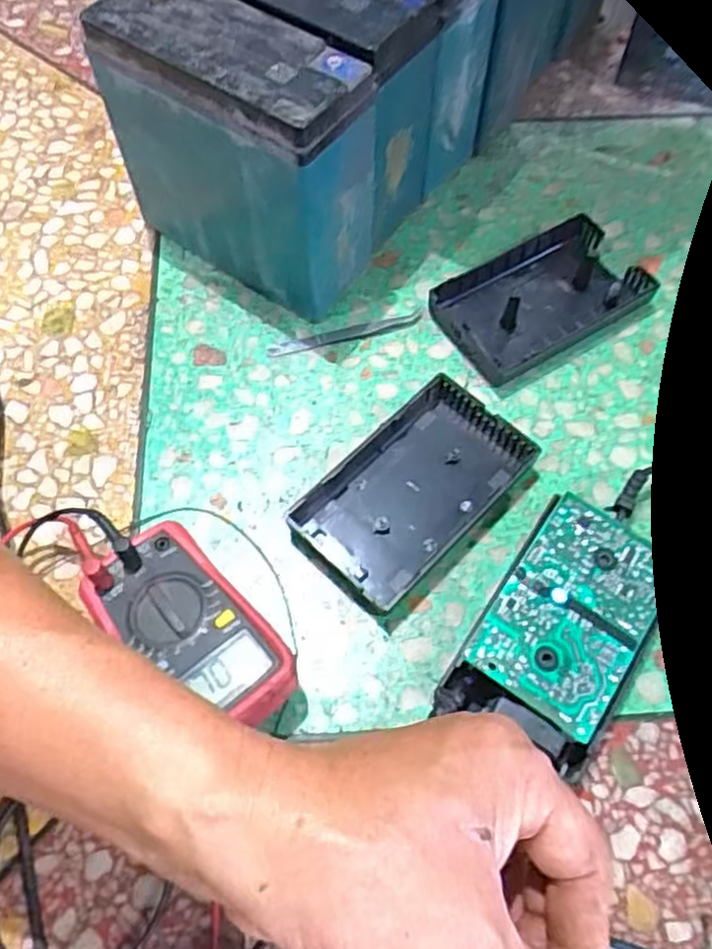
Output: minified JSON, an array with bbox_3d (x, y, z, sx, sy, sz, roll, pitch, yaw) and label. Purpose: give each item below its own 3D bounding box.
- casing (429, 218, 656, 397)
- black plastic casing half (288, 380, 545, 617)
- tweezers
[{"bbox_3d":[0.137,-0.131,0.554,0.153,0.023,0.095,-31,67,-15],"label":"casing"},{"bbox_3d":[0.038,0.010,0.480,0.086,0.021,0.154,40,69,18],"label":"black plastic casing half"},{"bbox_3d":[-0.007,-0.104,0.547,0.117,0.004,0.013,-13,63,-7],"label":"tweezers"}]

